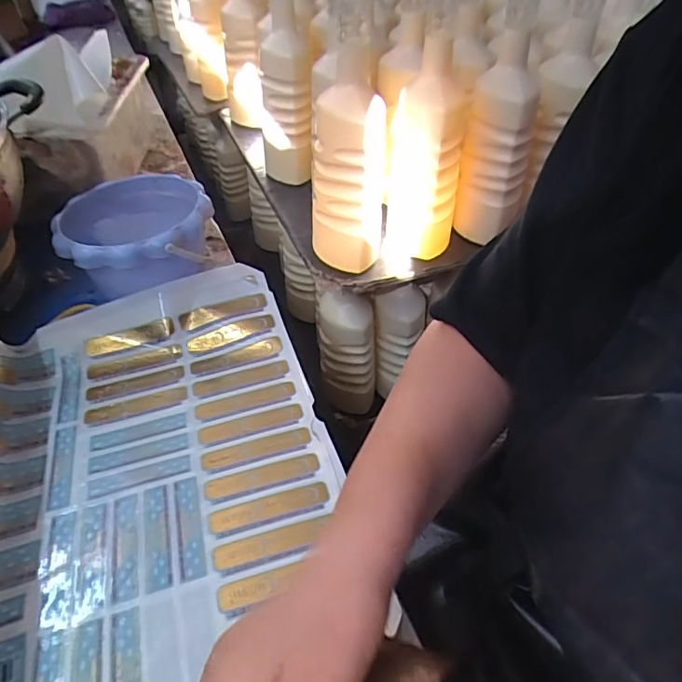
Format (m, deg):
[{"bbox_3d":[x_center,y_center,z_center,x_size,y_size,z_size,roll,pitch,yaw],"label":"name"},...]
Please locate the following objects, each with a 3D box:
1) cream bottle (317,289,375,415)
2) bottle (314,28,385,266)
[{"bbox_3d":[0.009,0.018,0.745,0.083,0.198,0.060,8,43,10],"label":"cream bottle"},{"bbox_3d":[0.005,-0.178,0.536,0.078,0.215,0.061,-2,44,2],"label":"bottle"}]

